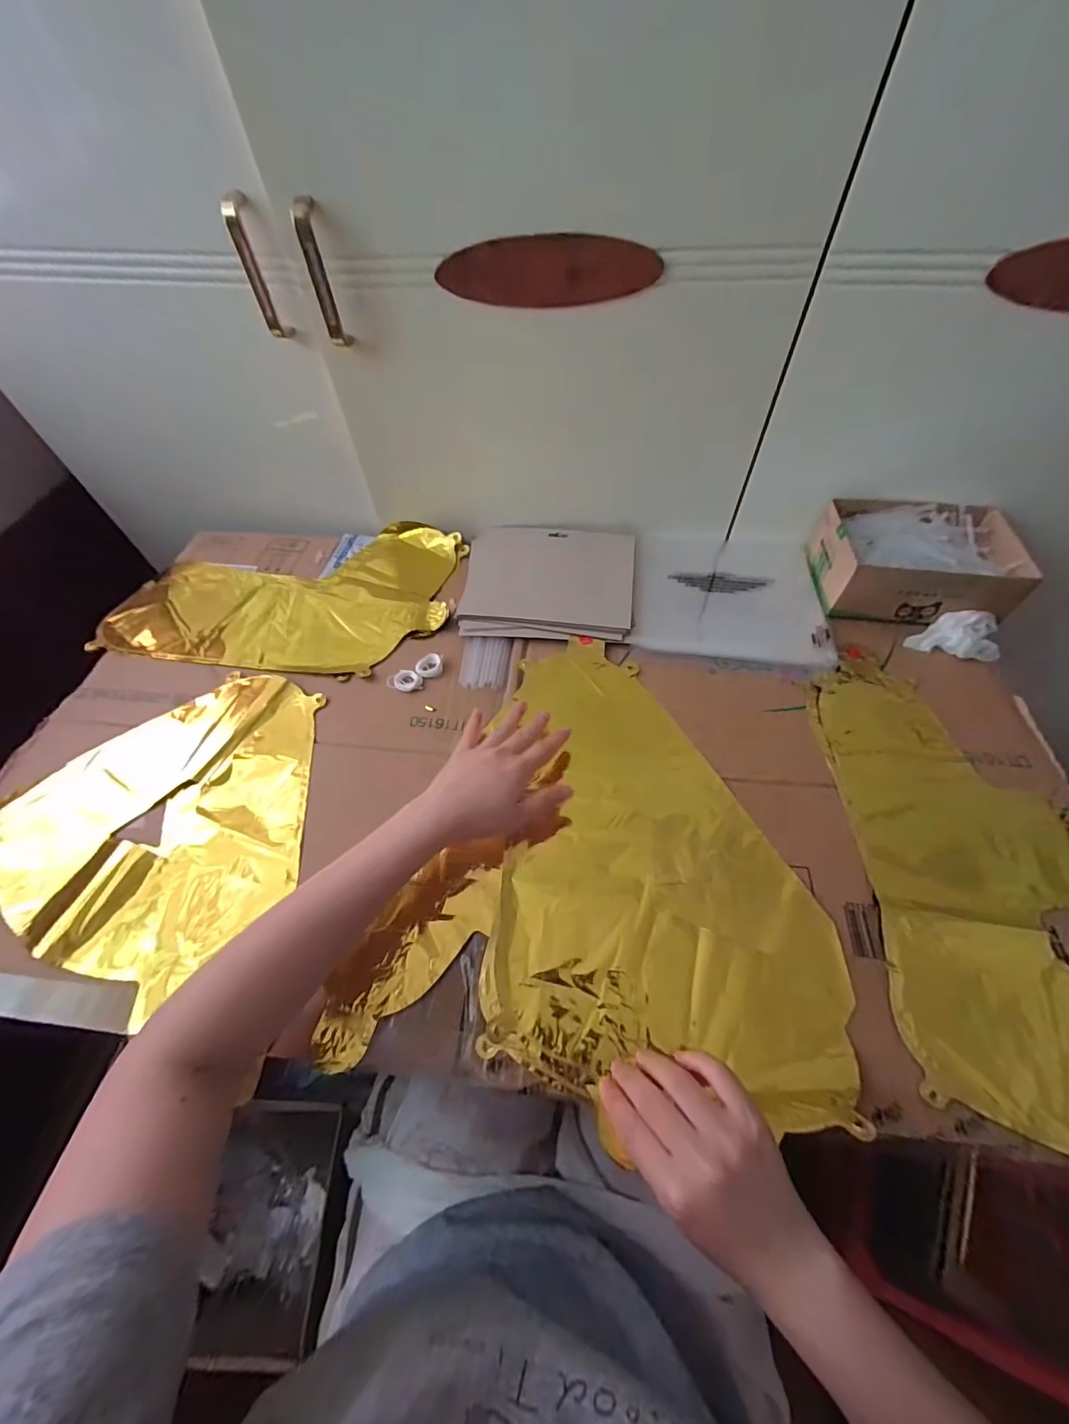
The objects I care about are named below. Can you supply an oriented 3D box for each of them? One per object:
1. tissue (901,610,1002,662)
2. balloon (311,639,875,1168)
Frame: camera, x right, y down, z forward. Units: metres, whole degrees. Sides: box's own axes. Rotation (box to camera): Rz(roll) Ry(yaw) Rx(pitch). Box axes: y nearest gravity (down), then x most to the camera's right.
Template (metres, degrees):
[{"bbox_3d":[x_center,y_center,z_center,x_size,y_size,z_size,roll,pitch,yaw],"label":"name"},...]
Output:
[{"bbox_3d":[0.446,-0.082,0.526,0.088,0.028,0.049,8,58,7],"label":"tissue"},{"bbox_3d":[0.067,0.110,0.432,0.355,0.017,0.378,9,58,8],"label":"balloon"}]

